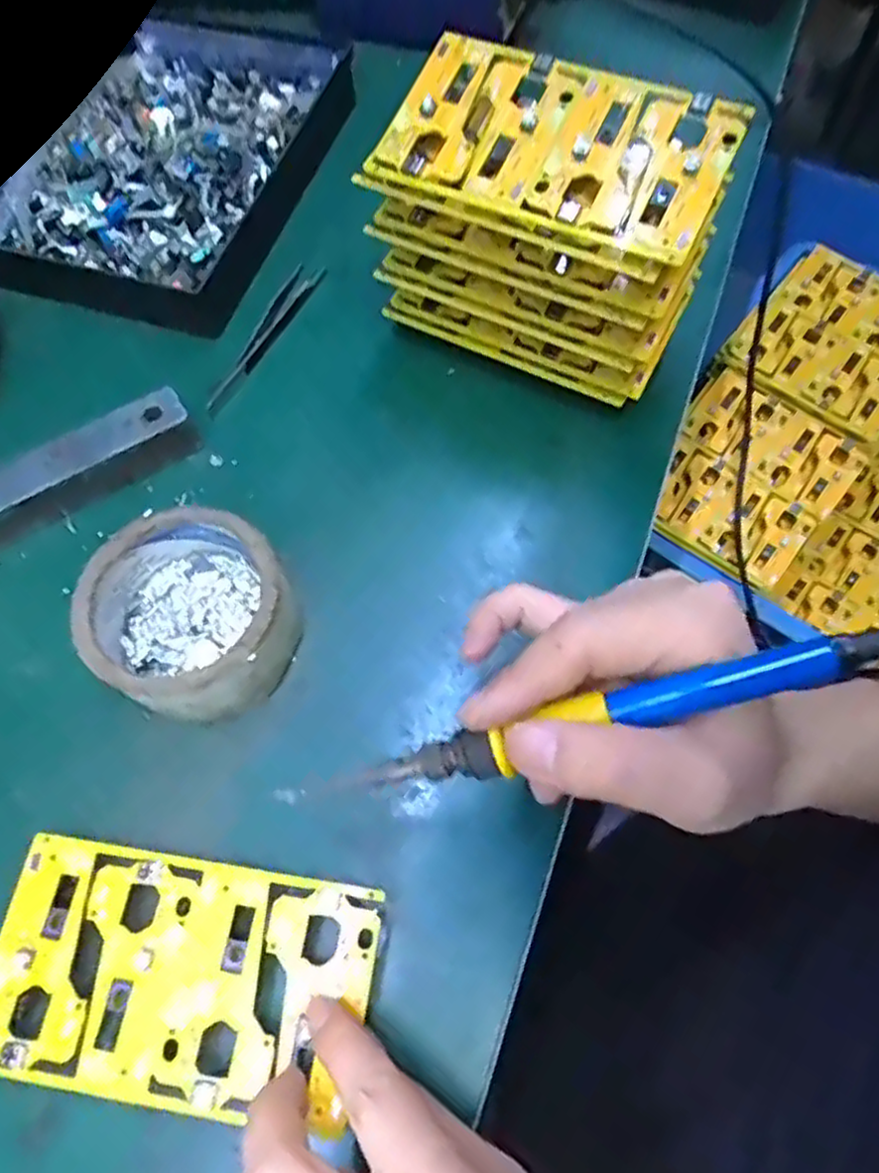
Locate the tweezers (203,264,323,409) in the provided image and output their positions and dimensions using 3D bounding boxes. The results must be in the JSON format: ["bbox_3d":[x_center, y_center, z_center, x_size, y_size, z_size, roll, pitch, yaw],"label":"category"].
[{"bbox_3d":[-0.095,-0.139,0.404,0.020,0.004,0.109,19,68,12],"label":"tweezers"}]

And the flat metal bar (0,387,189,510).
[{"bbox_3d":[-0.189,-0.055,0.365,0.137,0.029,0.022,-31,67,-11],"label":"flat metal bar"}]

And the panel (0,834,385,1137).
[{"bbox_3d":[-0.095,0.141,0.266,0.137,0.007,0.076,7,66,7],"label":"panel"}]

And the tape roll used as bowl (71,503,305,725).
[{"bbox_3d":[-0.107,0.012,0.321,0.081,0.042,0.086,-1,65,3],"label":"tape roll used as bowl"}]

